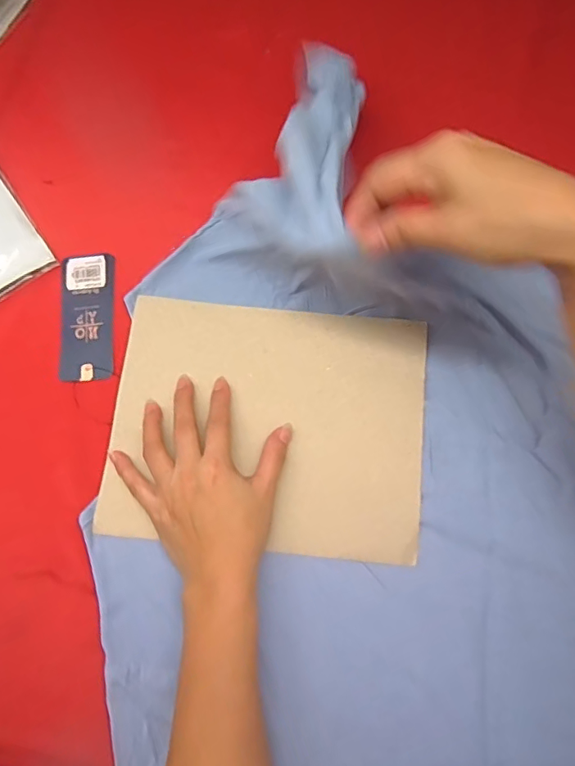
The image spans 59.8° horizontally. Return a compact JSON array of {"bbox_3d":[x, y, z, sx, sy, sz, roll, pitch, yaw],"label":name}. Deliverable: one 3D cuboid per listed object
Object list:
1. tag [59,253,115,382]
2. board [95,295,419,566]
[{"bbox_3d":[-0.180,-0.060,0.449,0.047,0.004,0.120,-5,75,-4],"label":"tag"},{"bbox_3d":[-0.017,0.033,0.414,0.249,0.010,0.198,5,76,4],"label":"board"}]

